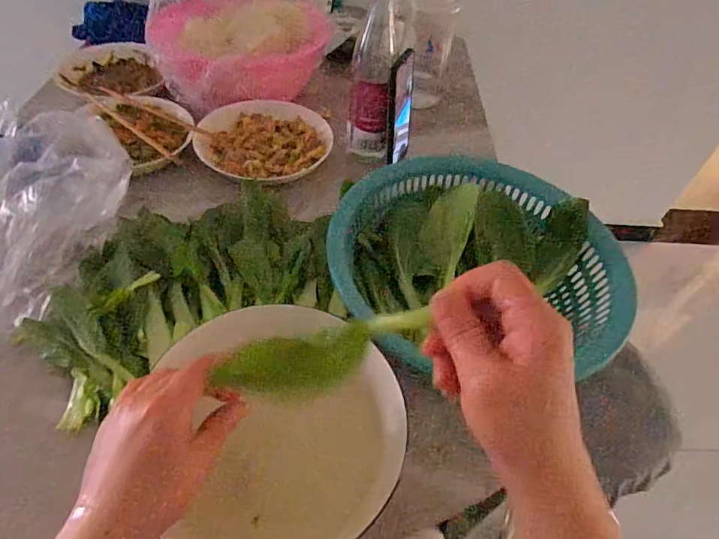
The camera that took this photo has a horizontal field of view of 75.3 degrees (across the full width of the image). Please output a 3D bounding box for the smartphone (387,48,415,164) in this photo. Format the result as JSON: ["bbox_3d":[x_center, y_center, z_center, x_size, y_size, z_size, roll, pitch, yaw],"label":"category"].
[{"bbox_3d":[0.058,-0.221,0.656,0.012,0.155,0.074,21,44,19],"label":"smartphone"}]

